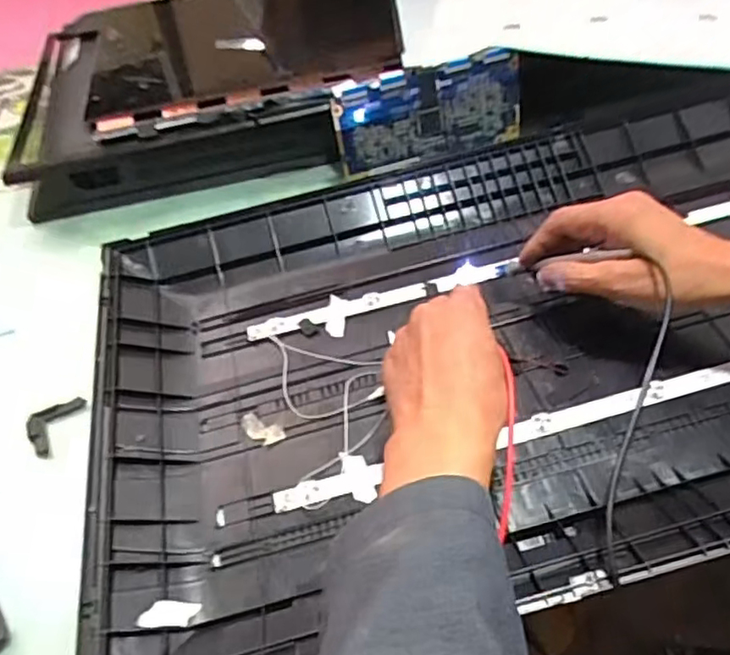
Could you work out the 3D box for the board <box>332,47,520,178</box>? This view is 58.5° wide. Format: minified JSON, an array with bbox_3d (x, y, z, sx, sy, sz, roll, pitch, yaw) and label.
[{"bbox_3d":[0.068,-0.228,0.694,0.197,0.099,0.020,-15,43,-8],"label":"board"}]

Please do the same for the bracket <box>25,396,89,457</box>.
[{"bbox_3d":[-0.249,0.075,0.515,0.030,0.010,0.053,17,53,19],"label":"bracket"}]

